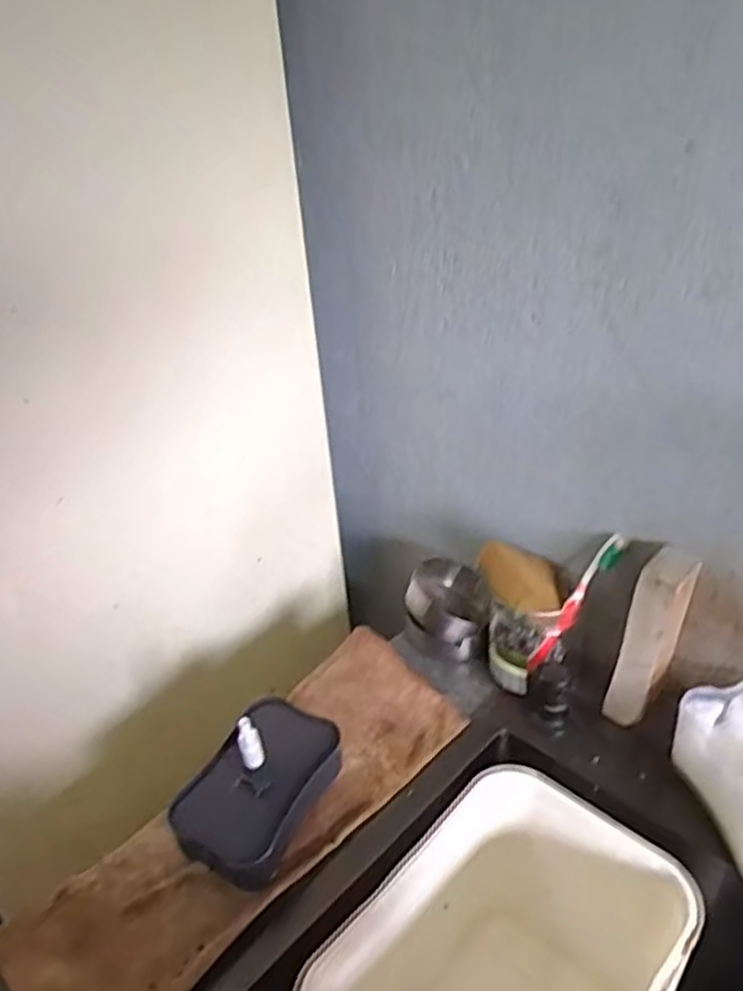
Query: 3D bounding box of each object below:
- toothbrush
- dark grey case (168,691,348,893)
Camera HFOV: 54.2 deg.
[{"bbox_3d":[0.191,0.103,0.684,0.017,0.153,0.016,21,17,-30],"label":"toothbrush"},{"bbox_3d":[-0.088,0.237,0.594,0.090,0.061,0.136,15,34,29],"label":"dark grey case"}]

